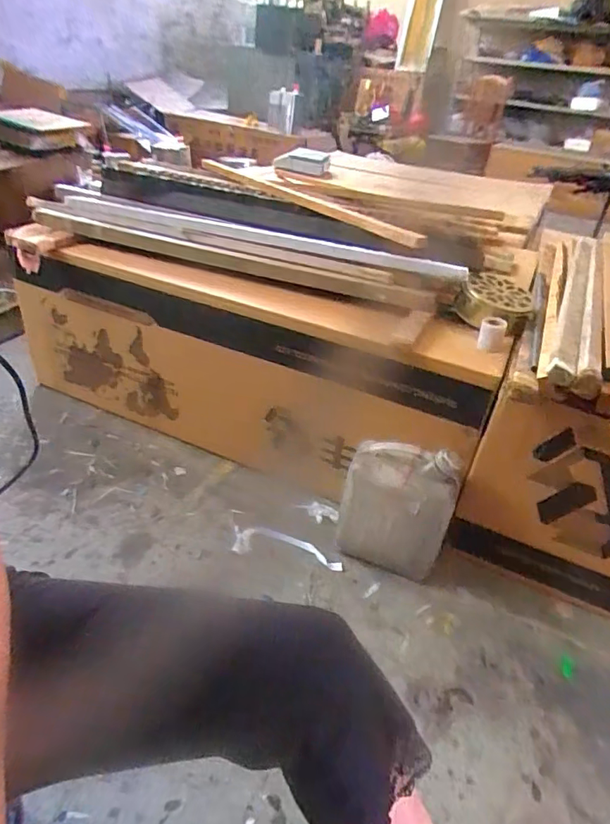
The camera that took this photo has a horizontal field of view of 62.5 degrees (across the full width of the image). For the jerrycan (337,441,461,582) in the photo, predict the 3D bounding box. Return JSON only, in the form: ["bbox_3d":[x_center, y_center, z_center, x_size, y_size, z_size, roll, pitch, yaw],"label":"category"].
[{"bbox_3d":[0.176,0.193,0.974,0.192,0.279,0.100,18,36,16],"label":"jerrycan"}]

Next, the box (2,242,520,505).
[{"bbox_3d":[-0.189,-0.080,1.163,1.135,0.423,0.165,17,36,15],"label":"box"}]

